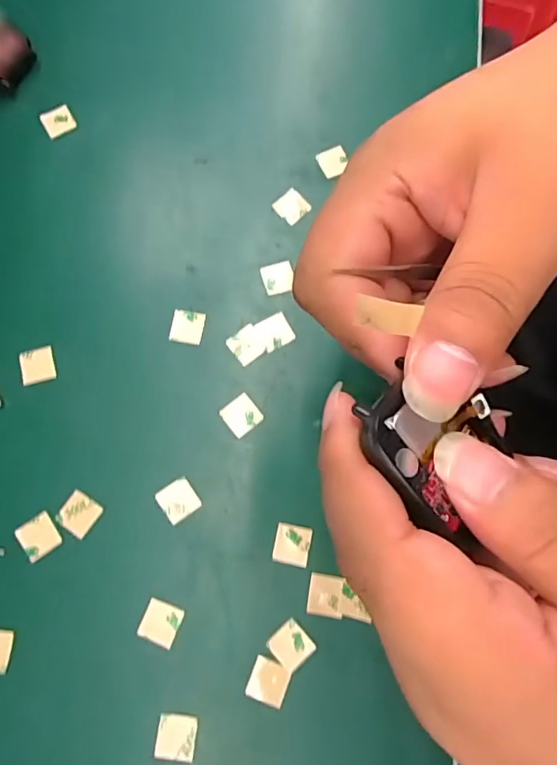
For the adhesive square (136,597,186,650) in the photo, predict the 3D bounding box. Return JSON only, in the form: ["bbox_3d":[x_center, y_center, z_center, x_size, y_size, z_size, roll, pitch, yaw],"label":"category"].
[{"bbox_3d":[-0.049,0.101,0.213,0.016,0.004,0.016,22,76,4],"label":"adhesive square"}]

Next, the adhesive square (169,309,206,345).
[{"bbox_3d":[-0.044,-0.027,0.245,0.015,0.004,0.016,9,75,1],"label":"adhesive square"}]

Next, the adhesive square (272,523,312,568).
[{"bbox_3d":[0.006,0.070,0.221,0.015,0.004,0.016,12,75,2],"label":"adhesive square"}]

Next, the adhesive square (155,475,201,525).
[{"bbox_3d":[-0.044,0.052,0.225,0.016,0.004,0.016,-34,79,-9],"label":"adhesive square"}]

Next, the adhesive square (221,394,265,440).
[{"bbox_3d":[-0.017,0.015,0.235,0.016,0.004,0.016,-38,79,-10],"label":"adhesive square"}]

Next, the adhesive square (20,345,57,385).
[{"bbox_3d":[-0.114,-0.008,0.240,0.015,0.004,0.017,-15,76,-5],"label":"adhesive square"}]

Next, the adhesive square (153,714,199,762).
[{"bbox_3d":[-0.041,0.141,0.203,0.015,0.004,0.015,7,75,1],"label":"adhesive square"}]

